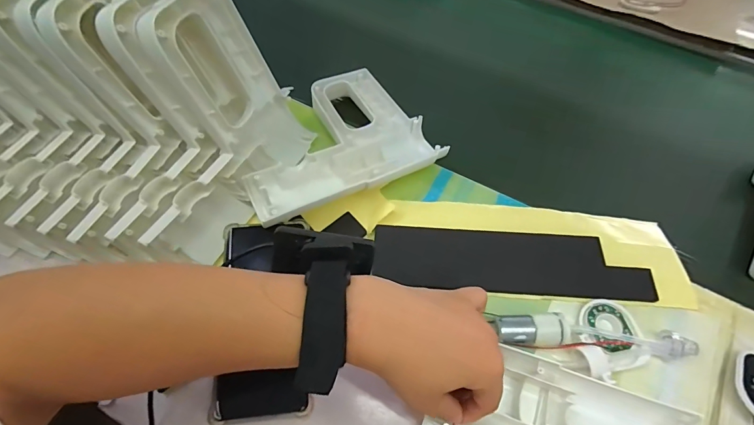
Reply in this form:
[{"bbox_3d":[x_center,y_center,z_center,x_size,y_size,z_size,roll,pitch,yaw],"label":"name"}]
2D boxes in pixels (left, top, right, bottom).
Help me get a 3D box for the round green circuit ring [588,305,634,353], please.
[{"bbox_3d":[0.202,0.100,0.323,0.034,0.008,0.040,-8,60,-6],"label":"round green circuit ring"}]

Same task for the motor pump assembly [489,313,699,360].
[{"bbox_3d":[0.180,0.104,0.316,0.159,0.025,0.026,5,59,2],"label":"motor pump assembly"}]

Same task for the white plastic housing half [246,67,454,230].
[{"bbox_3d":[-0.053,-0.081,0.406,0.198,0.038,0.172,-27,63,-16],"label":"white plastic housing half"}]

